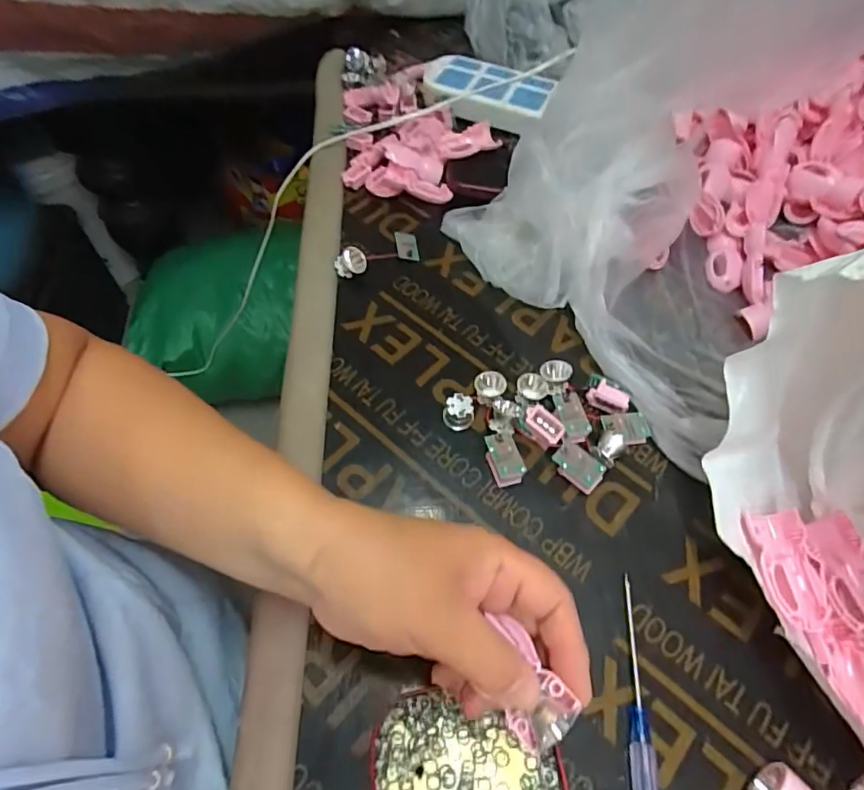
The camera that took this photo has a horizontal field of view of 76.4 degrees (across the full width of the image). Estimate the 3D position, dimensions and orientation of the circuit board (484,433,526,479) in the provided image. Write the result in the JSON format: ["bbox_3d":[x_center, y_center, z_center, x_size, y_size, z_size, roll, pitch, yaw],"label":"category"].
[{"bbox_3d":[0.051,0.041,0.379,0.019,0.004,0.032,-20,67,-2],"label":"circuit board"}]

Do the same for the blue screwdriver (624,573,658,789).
[{"bbox_3d":[0.119,0.168,0.313,0.013,0.013,0.124,10,59,4],"label":"blue screwdriver"}]

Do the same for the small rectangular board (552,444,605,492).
[{"bbox_3d":[0.101,0.050,0.382,0.019,0.018,0.034,-37,67,-22],"label":"small rectangular board"}]

